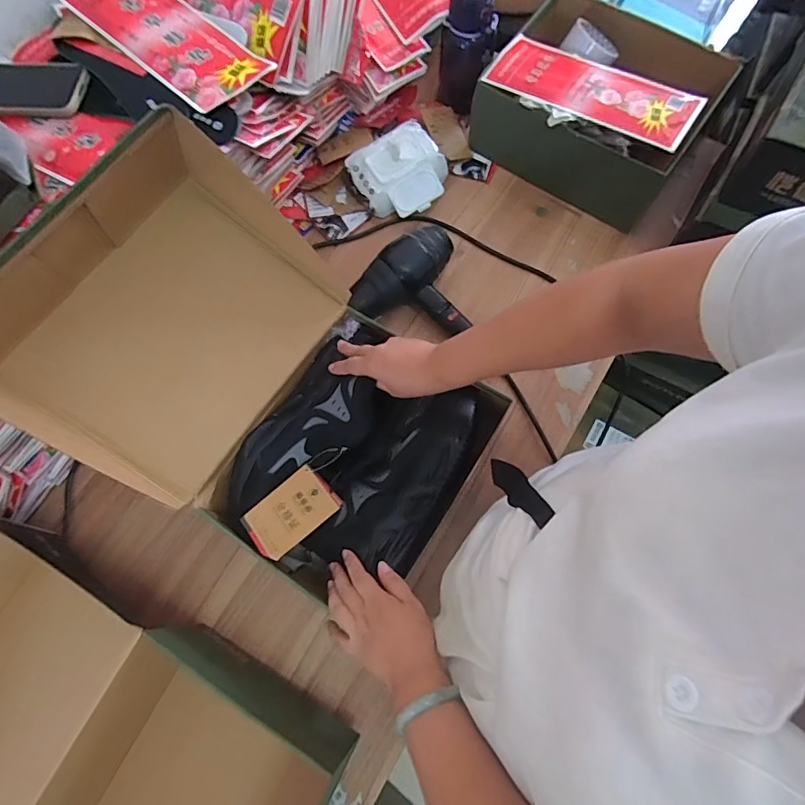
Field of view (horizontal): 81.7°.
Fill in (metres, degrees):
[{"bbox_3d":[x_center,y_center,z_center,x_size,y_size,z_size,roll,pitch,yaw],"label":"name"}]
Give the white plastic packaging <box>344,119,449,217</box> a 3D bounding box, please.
[{"bbox_3d":[0.000,-0.379,0.772,0.147,0.073,0.133,-35,75,-9],"label":"white plastic packaging"}]

